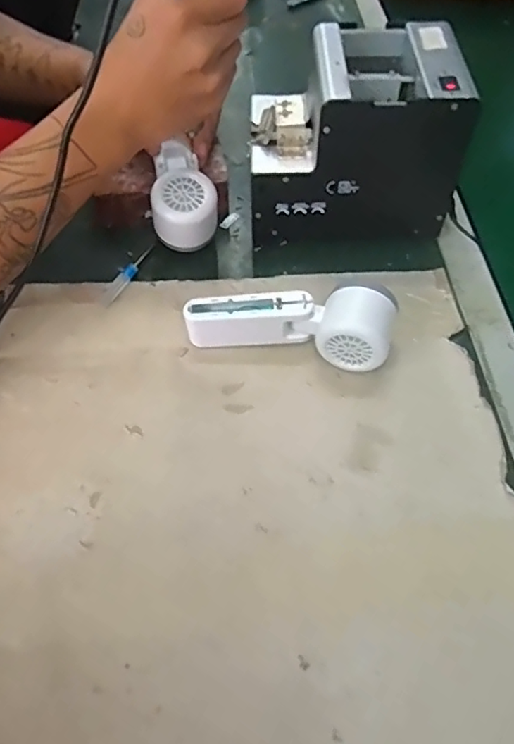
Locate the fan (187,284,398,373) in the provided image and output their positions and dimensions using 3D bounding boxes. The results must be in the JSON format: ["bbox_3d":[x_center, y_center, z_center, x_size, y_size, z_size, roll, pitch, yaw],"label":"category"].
[{"bbox_3d":[0.027,-0.043,0.464,0.164,0.052,0.061,10,55,4],"label":"fan"}]

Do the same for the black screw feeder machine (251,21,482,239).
[{"bbox_3d":[0.088,-0.222,0.523,0.171,0.144,0.131,3,55,-1],"label":"black screw feeder machine"}]

